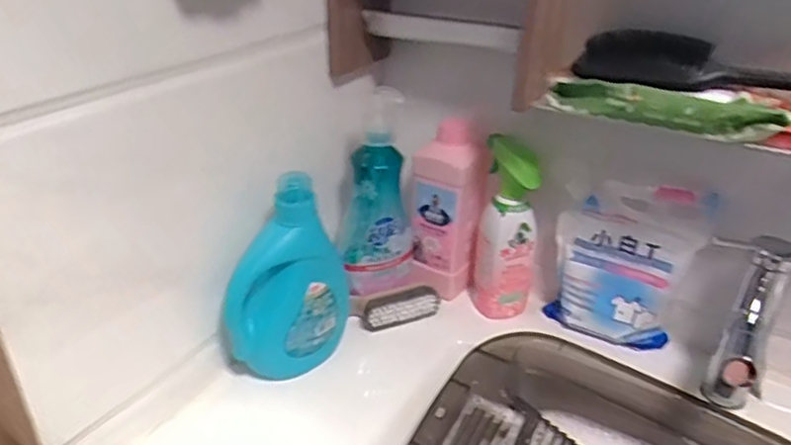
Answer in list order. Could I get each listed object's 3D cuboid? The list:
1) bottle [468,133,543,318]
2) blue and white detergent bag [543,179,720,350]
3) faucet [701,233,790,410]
[{"bbox_3d":[0.143,0.008,0.796,0.075,0.228,0.082,6,29,9],"label":"bottle"},{"bbox_3d":[0.270,0.048,0.739,0.153,0.212,0.038,14,31,21],"label":"blue and white detergent bag"},{"bbox_3d":[0.341,0.134,0.621,0.057,0.203,0.167,20,34,31],"label":"faucet"}]

